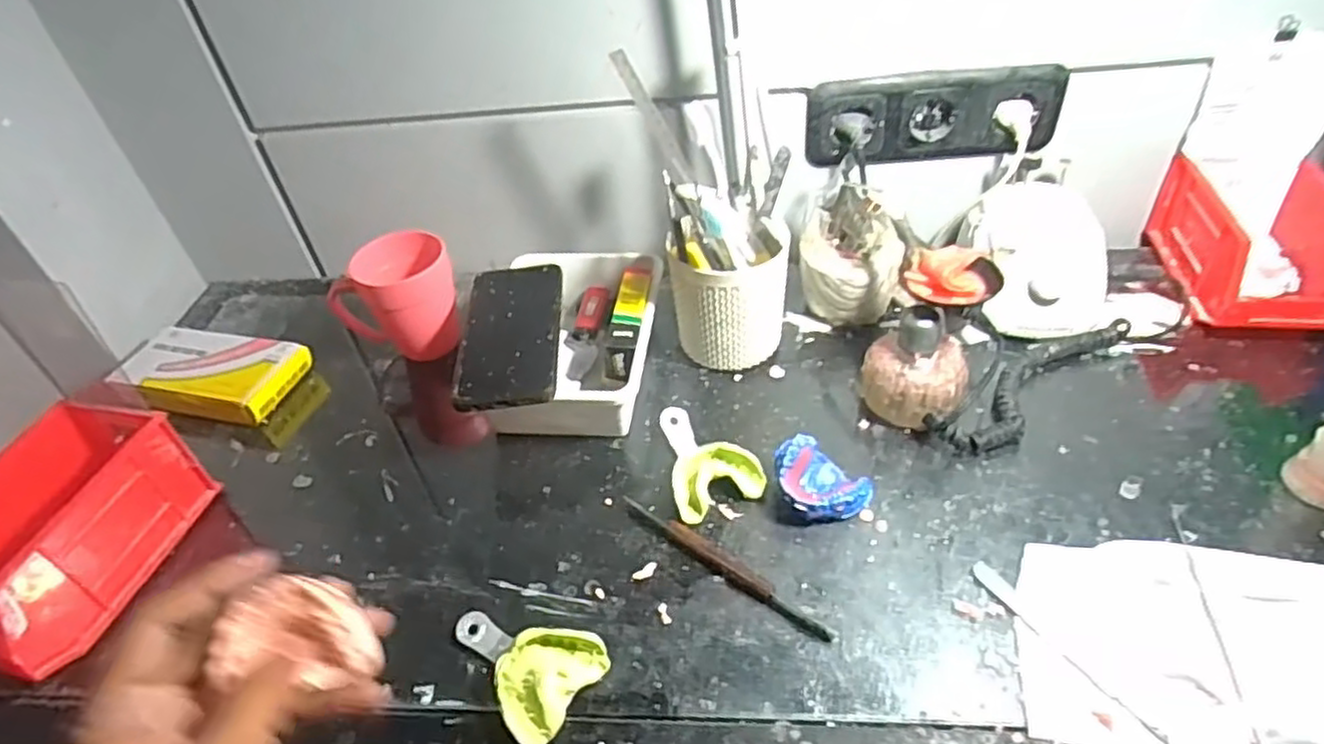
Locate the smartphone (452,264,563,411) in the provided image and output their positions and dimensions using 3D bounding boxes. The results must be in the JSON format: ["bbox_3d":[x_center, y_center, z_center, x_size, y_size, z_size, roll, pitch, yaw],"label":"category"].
[{"bbox_3d":[-0.121,-0.034,0.595,0.076,0.009,0.163,-6,43,1],"label":"smartphone"}]

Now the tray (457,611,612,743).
[{"bbox_3d":[-0.089,0.175,0.456,0.097,0.021,0.068,24,52,29],"label":"tray"}]

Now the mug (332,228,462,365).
[{"bbox_3d":[-0.233,-0.062,0.660,0.096,0.091,0.079,-32,48,-24],"label":"mug"}]

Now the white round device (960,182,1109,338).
[{"bbox_3d":[0.327,-0.097,0.649,0.106,0.076,0.139,-2,43,6],"label":"white round device"}]

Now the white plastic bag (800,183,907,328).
[{"bbox_3d":[0.167,-0.100,0.650,0.086,0.113,0.078,5,45,13],"label":"white plastic bag"}]

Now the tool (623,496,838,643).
[{"bbox_3d":[0.039,0.128,0.498,0.171,0.010,0.012,28,54,32],"label":"tool"}]

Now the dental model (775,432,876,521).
[{"bbox_3d":[0.109,0.080,0.524,0.053,0.030,0.065,-33,49,-24],"label":"dental model"}]

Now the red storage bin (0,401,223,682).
[{"bbox_3d":[-0.419,0.114,0.515,0.093,0.094,0.166,5,45,13],"label":"red storage bin"}]

